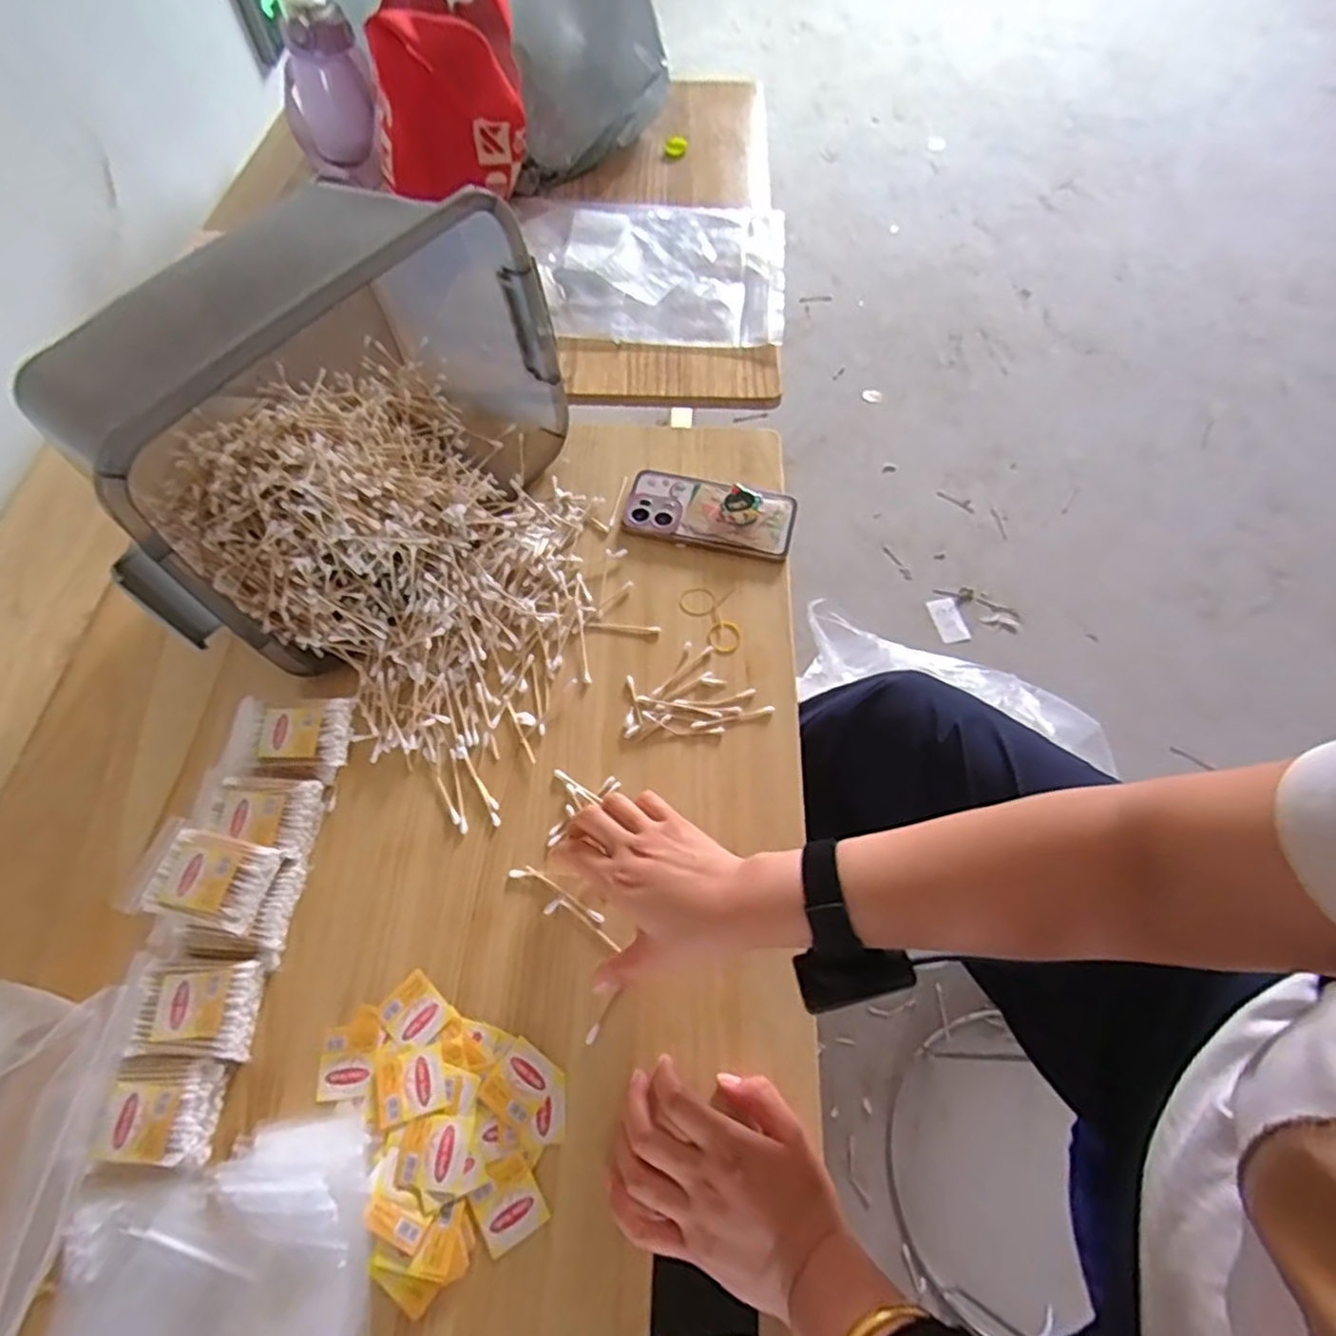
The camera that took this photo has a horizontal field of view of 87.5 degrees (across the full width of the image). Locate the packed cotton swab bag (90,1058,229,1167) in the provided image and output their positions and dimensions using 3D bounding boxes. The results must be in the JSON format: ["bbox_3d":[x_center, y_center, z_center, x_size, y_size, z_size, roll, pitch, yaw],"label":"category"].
[{"bbox_3d":[-0.318,0.279,0.441,0.060,0.033,0.056,-1,61,1],"label":"packed cotton swab bag"}]

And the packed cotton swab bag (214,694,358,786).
[{"bbox_3d":[-0.301,0.058,0.556,0.092,0.025,0.065,-1,61,0],"label":"packed cotton swab bag"}]

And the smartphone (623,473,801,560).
[{"bbox_3d":[0.040,-0.153,0.678,0.162,0.018,0.081,11,67,7],"label":"smartphone"}]

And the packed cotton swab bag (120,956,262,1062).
[{"bbox_3d":[-0.315,0.228,0.469,0.081,0.042,0.062,1,61,0],"label":"packed cotton swab bag"}]

